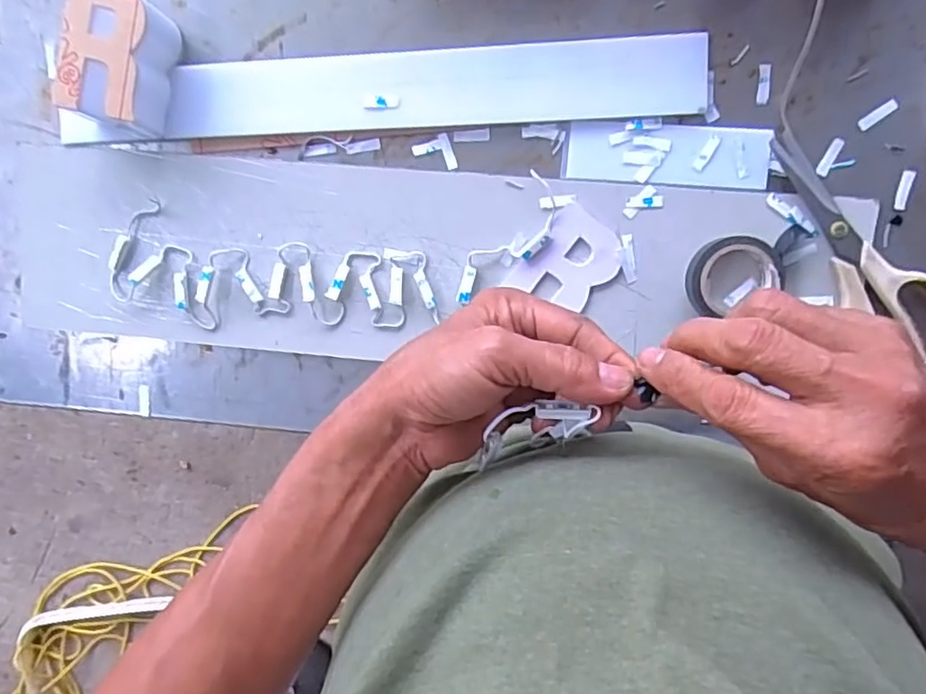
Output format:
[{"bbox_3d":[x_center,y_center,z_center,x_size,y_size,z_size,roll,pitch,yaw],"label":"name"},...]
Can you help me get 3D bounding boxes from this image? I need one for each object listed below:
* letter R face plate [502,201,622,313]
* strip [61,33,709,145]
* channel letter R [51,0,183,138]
[{"bbox_3d":[0.074,-0.058,0.433,0.055,0.004,0.071,38,98,0],"label":"letter R face plate"},{"bbox_3d":[-0.061,-0.175,0.427,0.438,0.008,0.050,-1,96,5],"label":"strip"},{"bbox_3d":[-0.235,-0.194,0.423,0.058,0.045,0.085,10,96,4],"label":"channel letter R"}]

